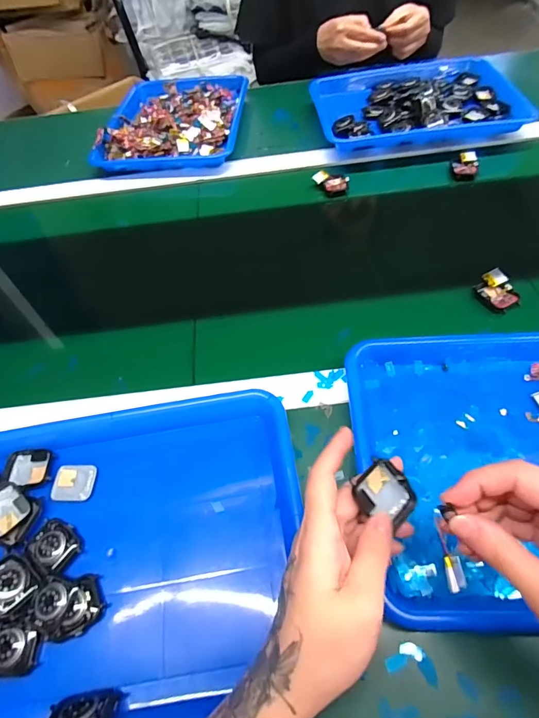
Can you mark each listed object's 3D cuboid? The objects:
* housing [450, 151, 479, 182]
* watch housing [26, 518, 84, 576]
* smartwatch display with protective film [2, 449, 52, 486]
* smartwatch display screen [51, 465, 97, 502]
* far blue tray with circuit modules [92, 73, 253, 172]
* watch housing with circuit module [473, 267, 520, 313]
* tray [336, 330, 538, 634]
[{"bbox_3d":[0.305,-0.302,0.634,0.036,0.023,0.048,7,58,9],"label":"housing"},{"bbox_3d":[-0.188,0.162,0.354,0.043,0.009,0.036,35,66,23],"label":"watch housing"},{"bbox_3d":[-0.237,0.106,0.396,0.042,0.009,0.037,-4,57,2],"label":"smartwatch display with protective film"},{"bbox_3d":[-0.187,0.119,0.389,0.038,0.005,0.034,-2,57,3],"label":"smartwatch display screen"},{"bbox_3d":[-0.175,-0.459,0.769,0.243,0.041,0.305,3,58,6],"label":"far blue tray with circuit modules"},{"bbox_3d":[0.270,-0.081,0.482,0.041,0.015,0.052,-20,58,-9],"label":"watch housing with circuit module"},{"bbox_3d":[0.244,0.082,0.366,0.330,0.041,0.274,-2,58,3],"label":"tray"}]

